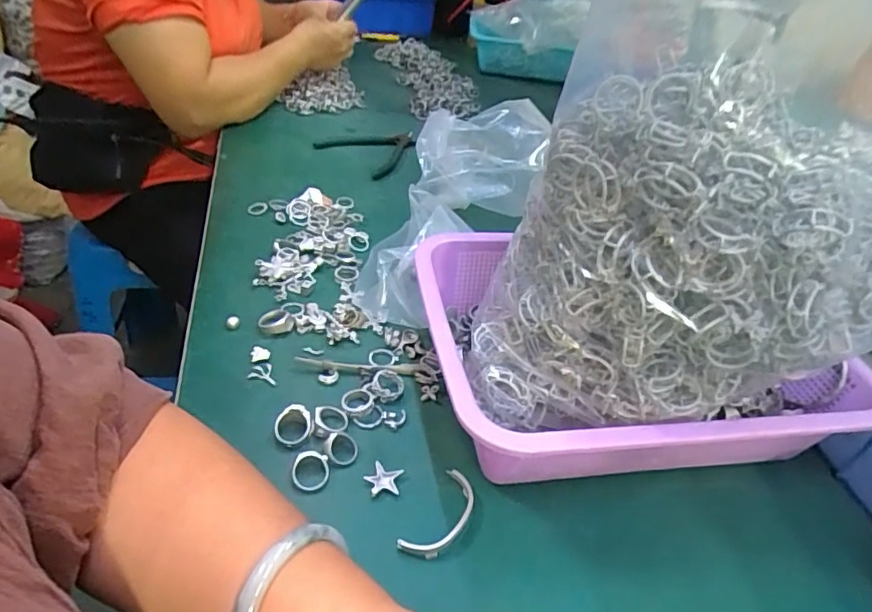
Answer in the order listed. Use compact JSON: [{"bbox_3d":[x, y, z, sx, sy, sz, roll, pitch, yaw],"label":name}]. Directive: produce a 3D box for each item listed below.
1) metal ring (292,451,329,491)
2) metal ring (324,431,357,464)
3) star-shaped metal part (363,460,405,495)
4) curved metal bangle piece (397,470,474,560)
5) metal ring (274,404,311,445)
[{"bbox_3d":[-0.081,0.104,0.364,0.023,0.007,0.026,6,38,-2],"label":"metal ring"},{"bbox_3d":[-0.064,0.094,0.380,0.021,0.011,0.022,5,38,-4],"label":"metal ring"},{"bbox_3d":[-0.034,0.113,0.369,0.023,0.005,0.022,8,38,1],"label":"star-shaped metal part"},{"bbox_3d":[0.005,0.129,0.352,0.027,0.007,0.065,24,41,20],"label":"curved metal bangle piece"},{"bbox_3d":[-0.098,0.081,0.390,0.025,0.015,0.024,5,38,-4],"label":"metal ring"}]

